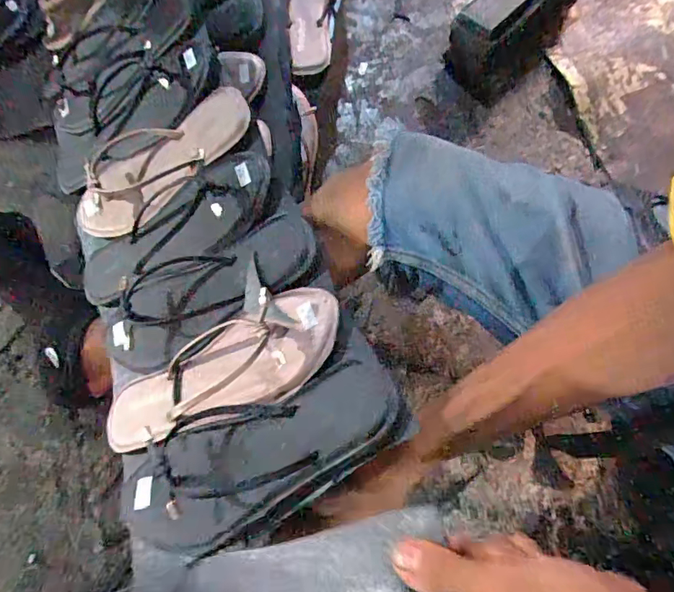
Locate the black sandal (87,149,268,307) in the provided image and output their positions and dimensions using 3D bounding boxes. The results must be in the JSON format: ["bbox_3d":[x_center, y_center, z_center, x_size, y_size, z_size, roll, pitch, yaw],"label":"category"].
[{"bbox_3d":[-0.177,-0.068,0.512,0.236,0.052,0.100,-23,69,23],"label":"black sandal"}]

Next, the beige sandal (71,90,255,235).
[{"bbox_3d":[-0.200,-0.147,0.526,0.231,0.036,0.099,-29,71,12],"label":"beige sandal"}]

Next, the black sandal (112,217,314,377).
[{"bbox_3d":[-0.131,-0.004,0.469,0.237,0.039,0.077,-28,72,6],"label":"black sandal"}]

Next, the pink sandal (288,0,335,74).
[{"bbox_3d":[-0.034,-0.402,0.650,0.072,0.035,0.228,4,84,-1],"label":"pink sandal"}]

